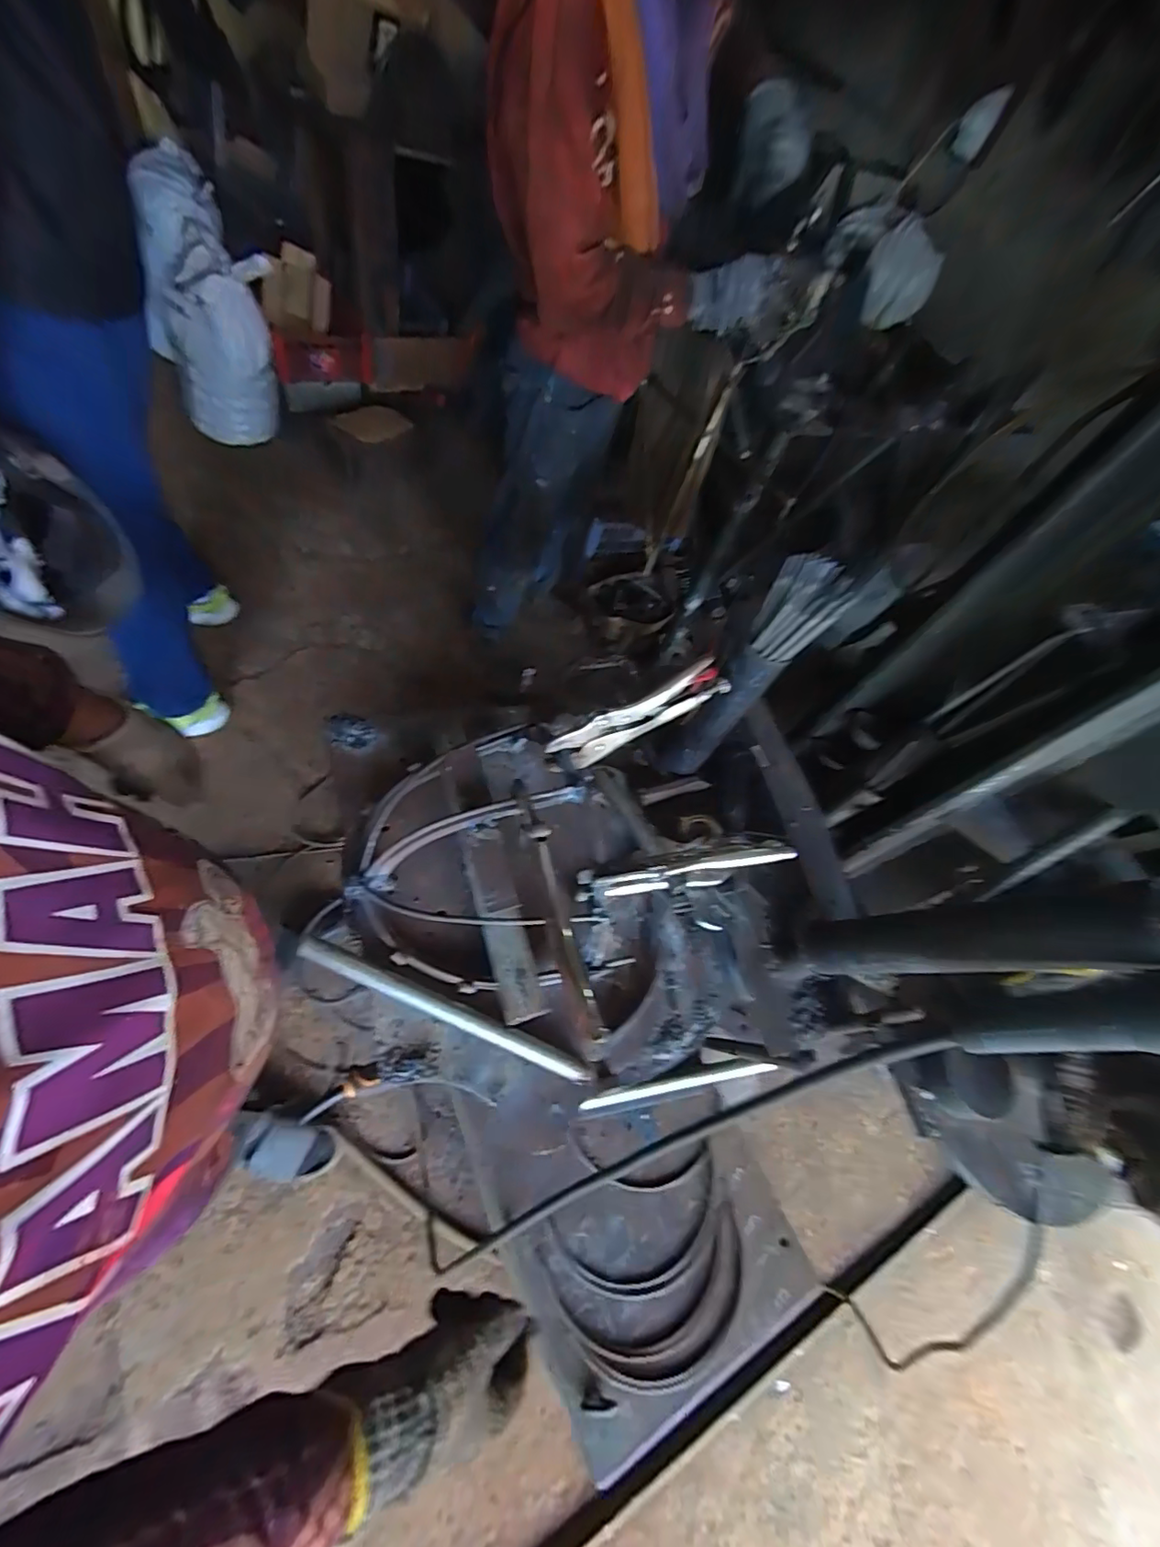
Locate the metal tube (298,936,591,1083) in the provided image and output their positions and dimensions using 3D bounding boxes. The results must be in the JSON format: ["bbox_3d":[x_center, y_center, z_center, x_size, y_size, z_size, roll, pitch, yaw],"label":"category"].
[{"bbox_3d":[-0.106,0.190,0.449,0.248,0.012,0.016,26,59,-4],"label":"metal tube"}]

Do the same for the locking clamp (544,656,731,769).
[{"bbox_3d":[0.057,-0.054,0.509,0.181,0.049,0.020,-24,62,-18],"label":"locking clamp"}]

